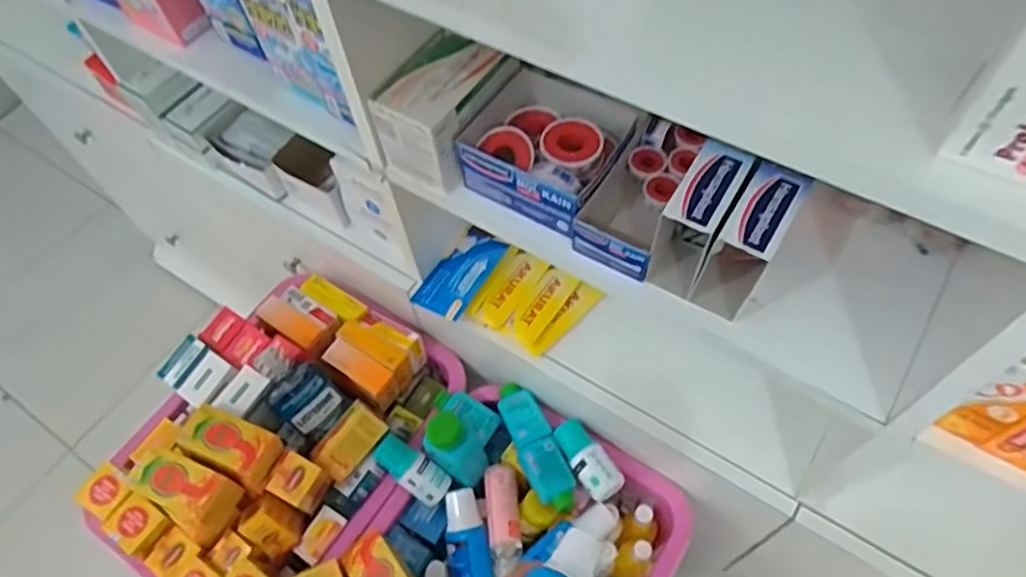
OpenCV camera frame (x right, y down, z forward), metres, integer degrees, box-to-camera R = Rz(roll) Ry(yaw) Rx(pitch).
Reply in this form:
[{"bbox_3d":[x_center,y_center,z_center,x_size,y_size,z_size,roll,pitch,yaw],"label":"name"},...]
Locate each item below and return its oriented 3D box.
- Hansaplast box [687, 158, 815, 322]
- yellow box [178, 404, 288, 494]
[{"bbox_3d":[0.180,-0.033,0.516,0.040,0.096,0.082,28,64,19],"label":"Hansaplast box"},{"bbox_3d":[-0.307,0.171,0.733,0.098,0.060,0.060,21,62,15],"label":"yellow box"}]

